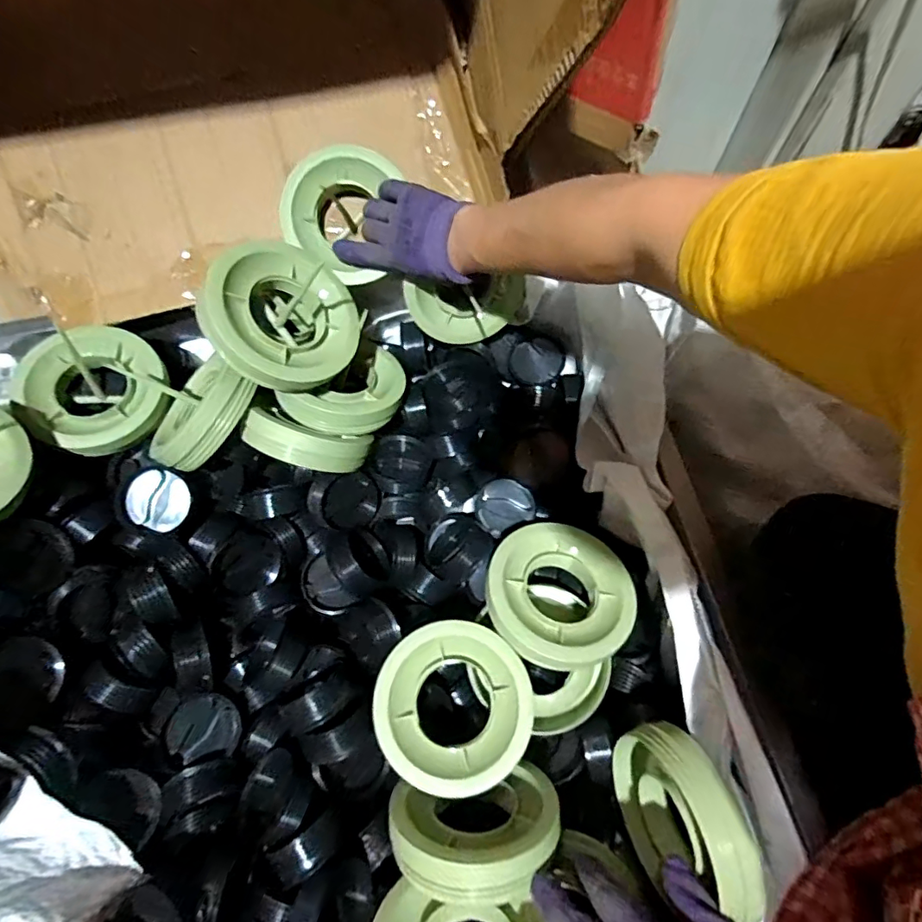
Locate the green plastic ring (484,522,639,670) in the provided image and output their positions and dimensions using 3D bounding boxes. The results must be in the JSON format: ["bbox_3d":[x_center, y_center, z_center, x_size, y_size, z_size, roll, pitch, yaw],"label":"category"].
[{"bbox_3d":[0.092,0.126,0.482,0.130,0.030,0.130,5,51,-6],"label":"green plastic ring"}]

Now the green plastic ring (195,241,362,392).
[{"bbox_3d":[-0.162,-0.129,0.471,0.131,0.037,0.132,27,65,-28],"label":"green plastic ring"}]

